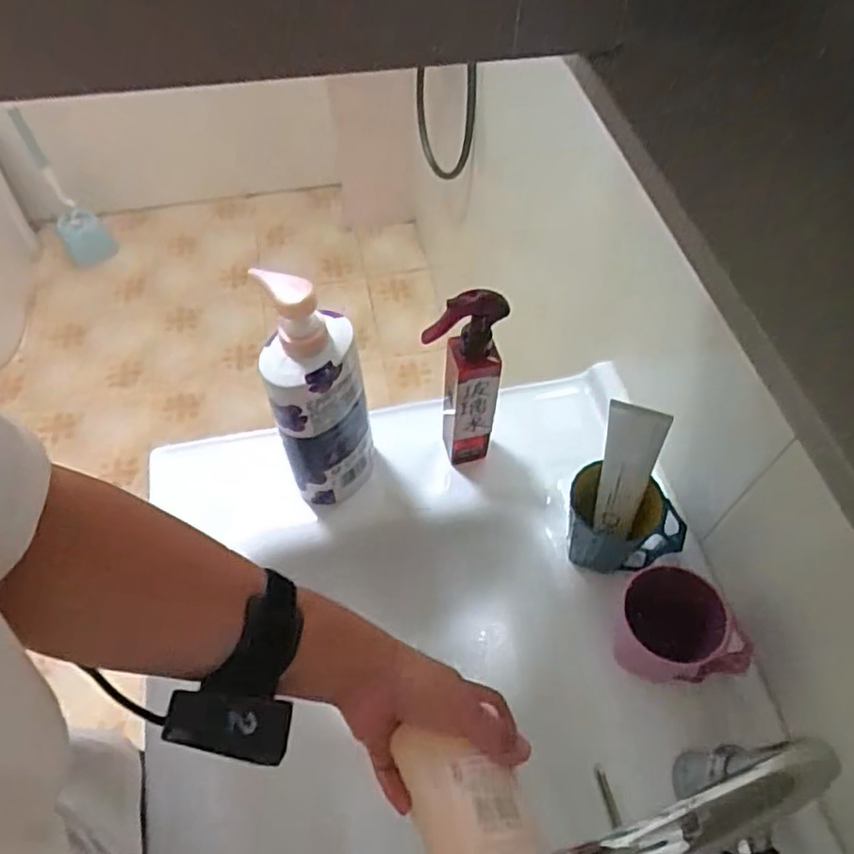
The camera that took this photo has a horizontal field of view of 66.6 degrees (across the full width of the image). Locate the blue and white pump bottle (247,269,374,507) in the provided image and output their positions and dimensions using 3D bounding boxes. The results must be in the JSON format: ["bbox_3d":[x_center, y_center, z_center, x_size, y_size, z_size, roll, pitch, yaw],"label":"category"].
[{"bbox_3d":[-0.089,-0.020,0.549,0.073,0.250,0.060,-5,58,-4],"label":"blue and white pump bottle"}]

